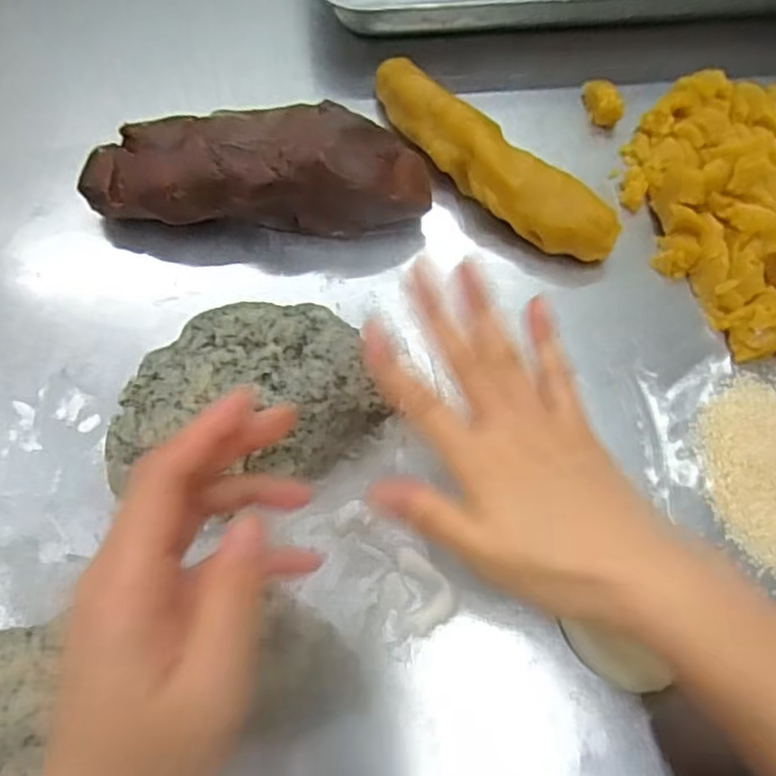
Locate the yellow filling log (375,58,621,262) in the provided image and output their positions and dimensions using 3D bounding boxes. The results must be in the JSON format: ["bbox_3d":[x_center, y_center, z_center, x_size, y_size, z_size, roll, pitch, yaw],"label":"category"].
[{"bbox_3d":[0.059,-0.139,0.402,0.181,0.042,0.038,42,72,13],"label":"yellow filling log"}]

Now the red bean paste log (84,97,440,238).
[{"bbox_3d":[-0.074,-0.126,0.385,0.191,0.056,0.054,2,68,-2],"label":"red bean paste log"}]

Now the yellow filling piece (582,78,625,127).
[{"bbox_3d":[0.145,-0.194,0.441,0.015,0.022,0.031,-14,69,-9],"label":"yellow filling piece"}]

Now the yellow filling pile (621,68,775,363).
[{"bbox_3d":[0.216,-0.115,0.402,0.114,0.041,0.198,-13,69,-8],"label":"yellow filling pile"}]

